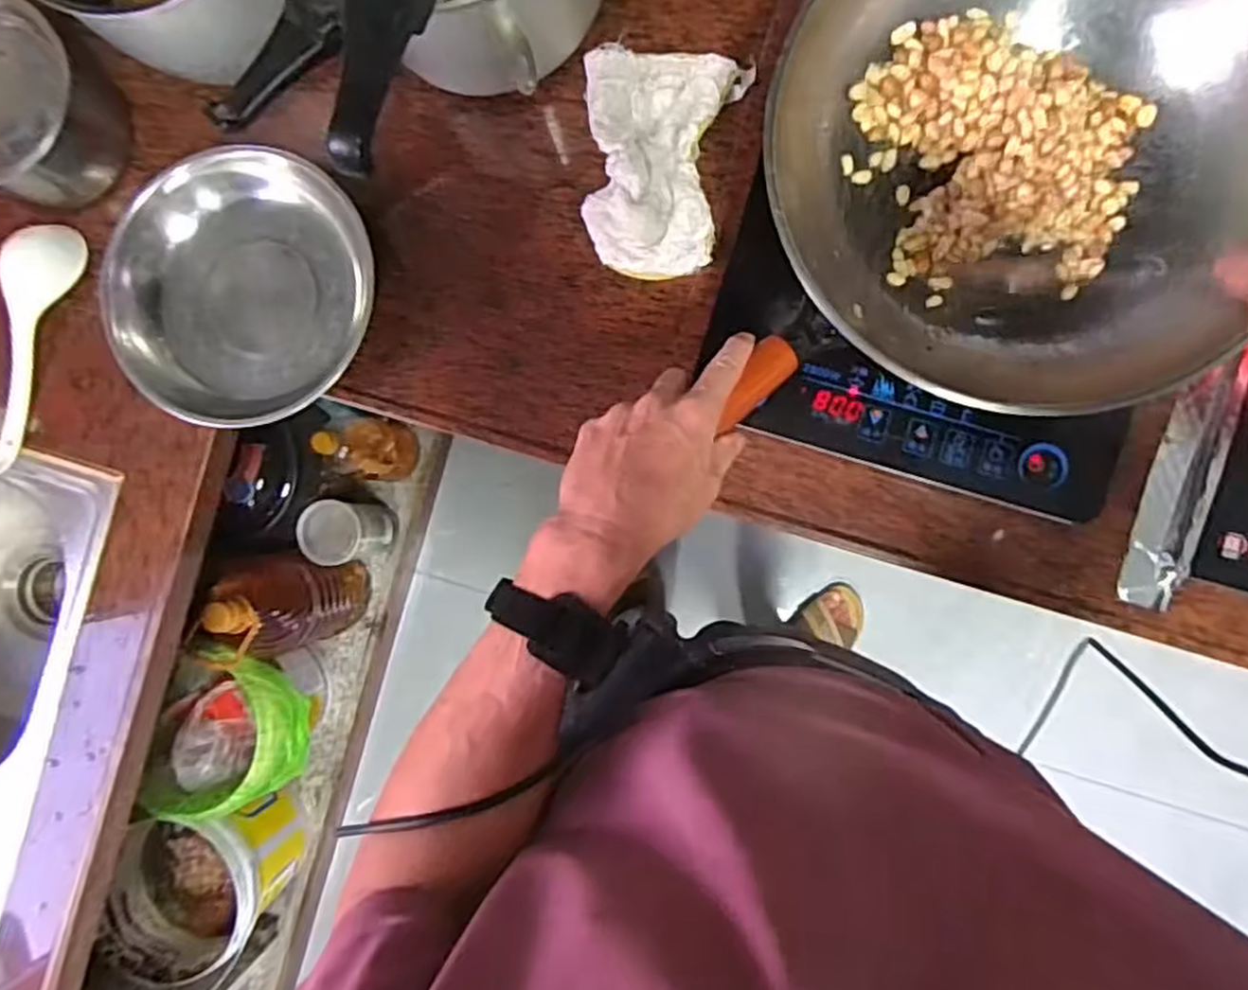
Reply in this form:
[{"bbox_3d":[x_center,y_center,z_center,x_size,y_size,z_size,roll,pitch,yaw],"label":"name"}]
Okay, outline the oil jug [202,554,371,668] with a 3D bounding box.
[{"bbox_3d":[-0.541,0.173,1.229,0.131,0.365,0.145,-11,88,5],"label":"oil jug"}]

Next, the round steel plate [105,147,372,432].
[{"bbox_3d":[-0.328,-0.177,0.649,0.221,0.069,0.213,0,89,5],"label":"round steel plate"}]

